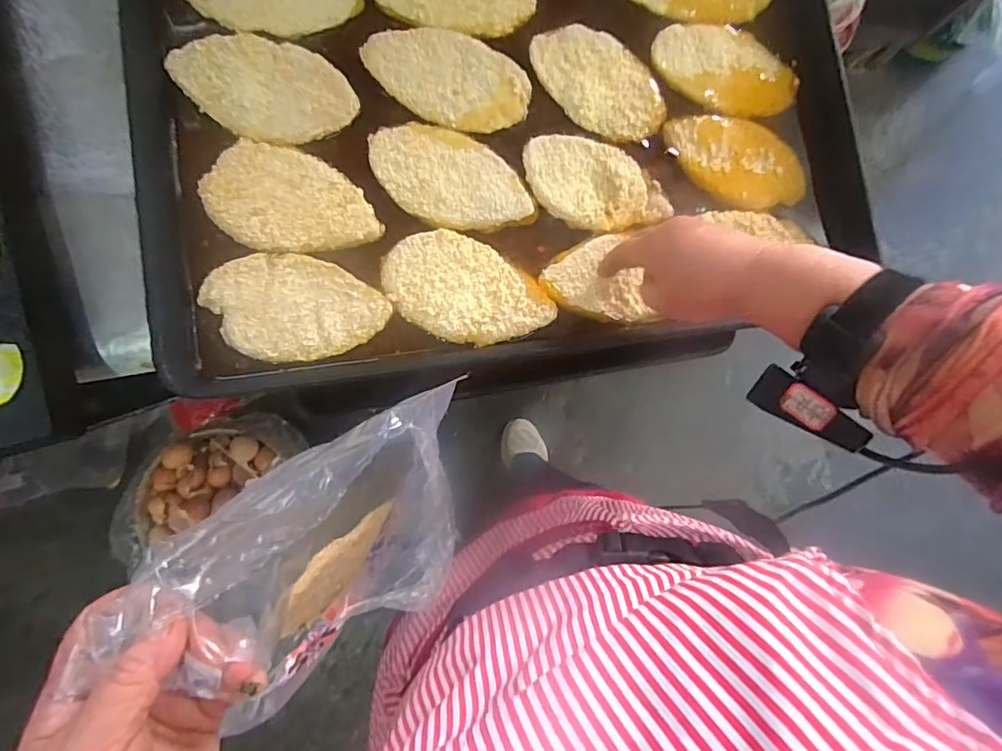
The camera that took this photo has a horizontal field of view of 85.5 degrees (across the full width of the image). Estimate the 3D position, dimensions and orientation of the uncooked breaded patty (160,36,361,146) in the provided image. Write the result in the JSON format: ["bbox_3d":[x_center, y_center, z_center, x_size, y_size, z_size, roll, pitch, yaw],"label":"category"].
[{"bbox_3d":[-0.197,-0.239,0.451,0.145,0.004,0.083,14,83,-6],"label":"uncooked breaded patty"}]

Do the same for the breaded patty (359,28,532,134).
[{"bbox_3d":[-0.046,-0.262,0.474,0.143,0.005,0.083,28,81,-4],"label":"breaded patty"}]

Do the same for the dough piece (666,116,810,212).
[{"bbox_3d":[0.219,-0.200,0.505,0.139,0.010,0.075,22,82,-5],"label":"dough piece"}]

